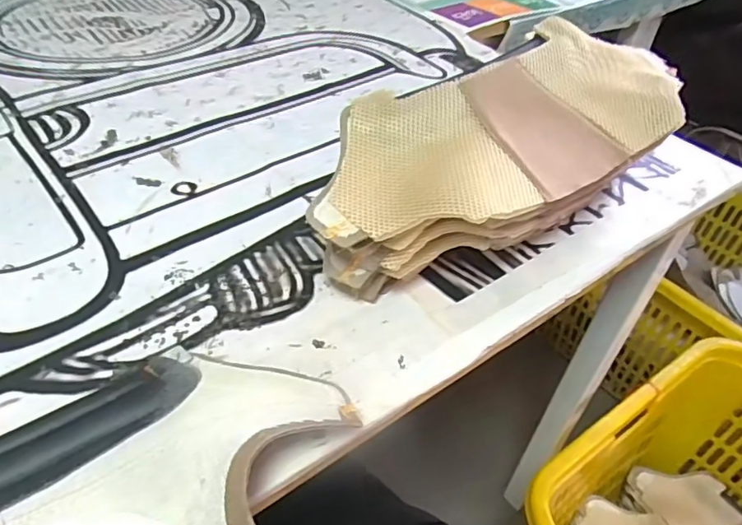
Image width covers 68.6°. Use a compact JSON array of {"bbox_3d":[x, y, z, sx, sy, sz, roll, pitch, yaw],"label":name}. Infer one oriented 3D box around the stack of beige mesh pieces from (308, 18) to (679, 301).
[{"bbox_3d":[0.102,-0.081,0.427,0.337,0.116,0.133,-24,50,-29],"label":"stack of beige mesh pieces"}]

